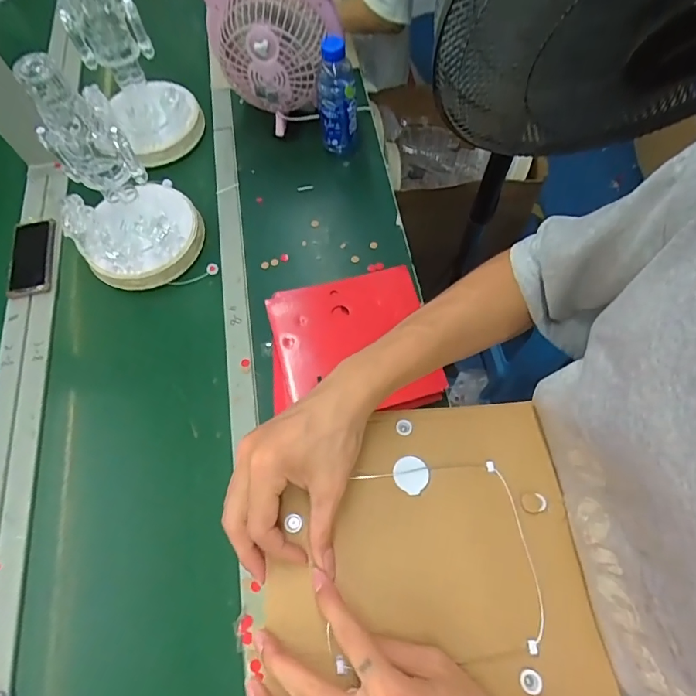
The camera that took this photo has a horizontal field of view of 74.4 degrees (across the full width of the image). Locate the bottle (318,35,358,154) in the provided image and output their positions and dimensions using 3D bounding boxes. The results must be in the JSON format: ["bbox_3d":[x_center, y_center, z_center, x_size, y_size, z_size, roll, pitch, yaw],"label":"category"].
[{"bbox_3d":[-0.020,-0.475,0.882,0.071,0.213,0.065,-2,66,1],"label":"bottle"}]

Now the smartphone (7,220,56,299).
[{"bbox_3d":[-0.602,-0.176,0.870,0.090,0.011,0.181,-14,66,-4],"label":"smartphone"}]

